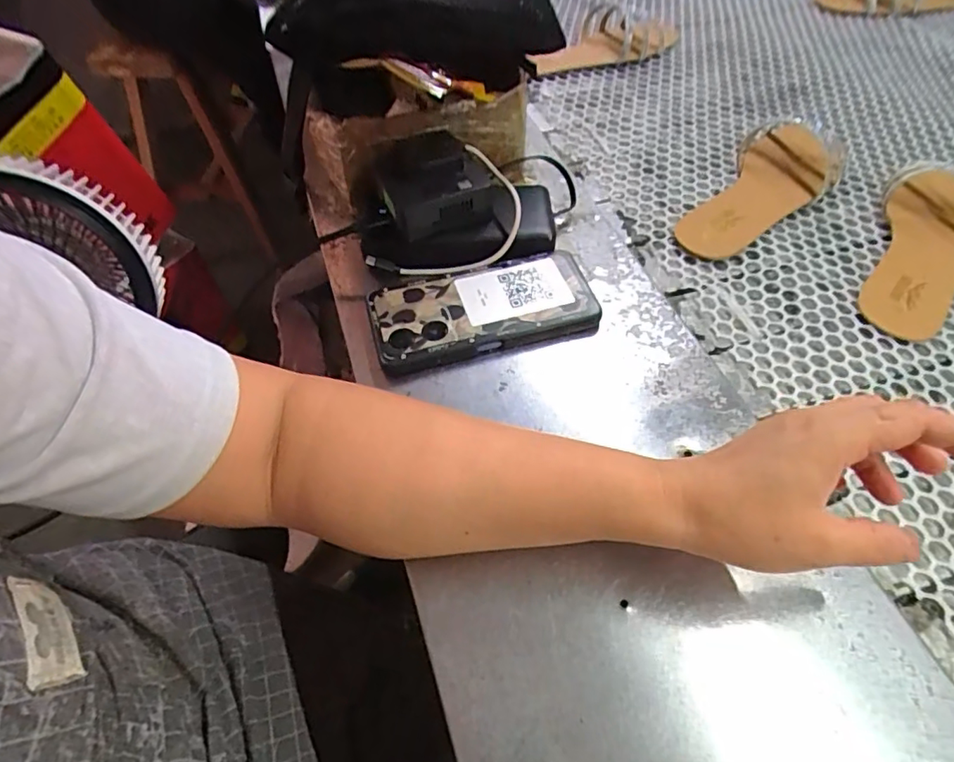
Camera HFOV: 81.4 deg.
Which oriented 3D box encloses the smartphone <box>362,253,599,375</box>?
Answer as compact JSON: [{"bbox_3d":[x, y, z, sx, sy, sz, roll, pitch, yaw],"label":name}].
[{"bbox_3d":[0.004,-0.056,0.406,0.160,0.013,0.078,-14,57,-8],"label":"smartphone"}]

